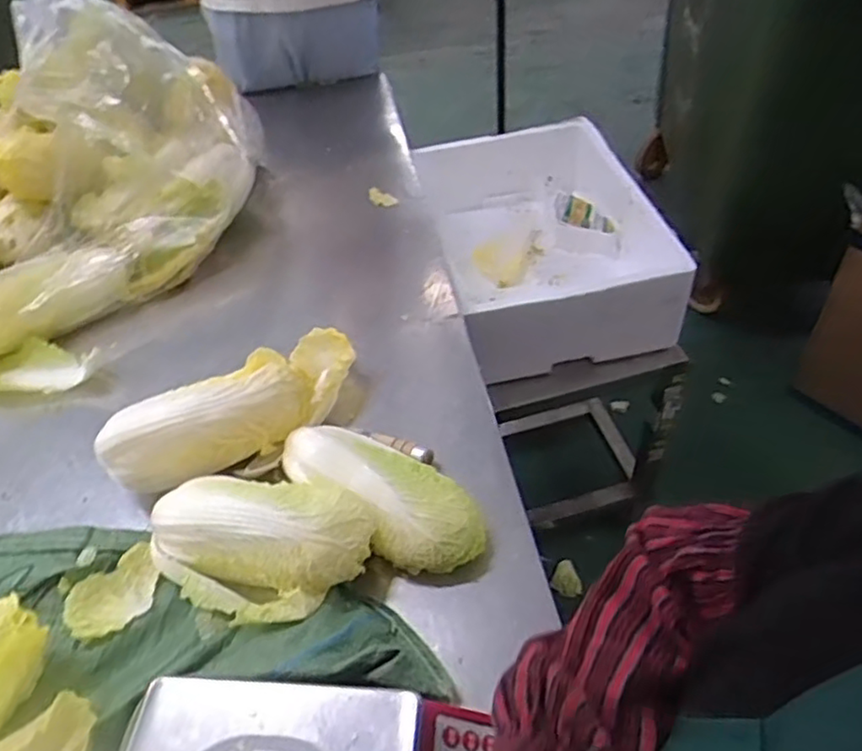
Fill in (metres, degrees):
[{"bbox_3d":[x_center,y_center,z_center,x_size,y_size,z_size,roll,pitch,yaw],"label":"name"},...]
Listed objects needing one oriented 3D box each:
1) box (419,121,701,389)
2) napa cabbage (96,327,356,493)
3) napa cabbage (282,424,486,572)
[{"bbox_3d":[0.219,-0.258,1.338,0.391,0.221,0.558,-10,47,-3],"label":"box"},{"bbox_3d":[-0.222,0.046,0.795,0.306,0.117,0.128,-33,52,-23],"label":"napa cabbage"},{"bbox_3d":[-0.052,0.130,0.721,0.236,0.079,0.105,28,56,29],"label":"napa cabbage"}]

